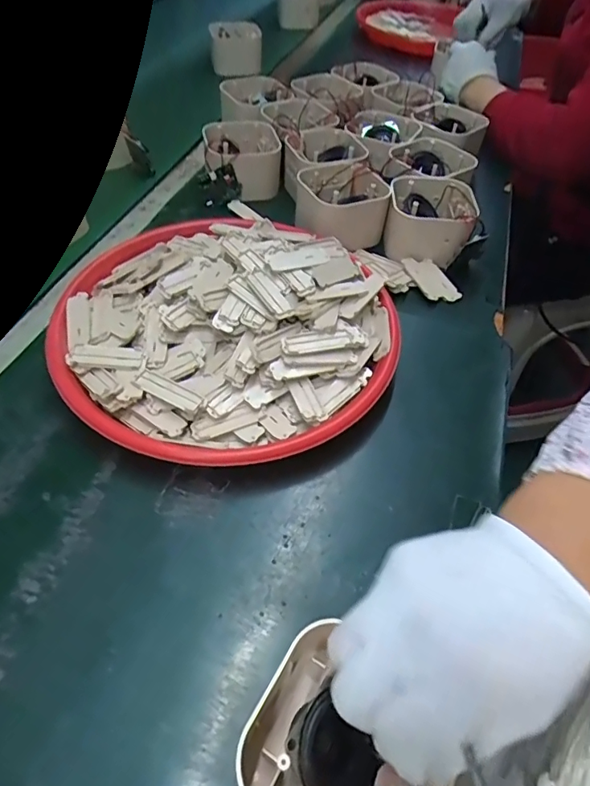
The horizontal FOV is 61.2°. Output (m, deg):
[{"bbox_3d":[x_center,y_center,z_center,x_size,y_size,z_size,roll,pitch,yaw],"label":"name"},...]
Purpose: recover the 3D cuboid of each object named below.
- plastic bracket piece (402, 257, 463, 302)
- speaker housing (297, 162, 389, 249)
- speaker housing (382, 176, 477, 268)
[{"bbox_3d":[0.140,-0.118,0.516,0.037,0.006,0.065,-14,59,-20],"label":"plastic bracket piece"},{"bbox_3d":[0.050,-0.211,0.556,0.097,0.052,0.091,3,50,-1],"label":"speaker housing"},{"bbox_3d":[0.145,-0.190,0.548,0.088,0.062,0.093,11,51,6],"label":"speaker housing"}]

